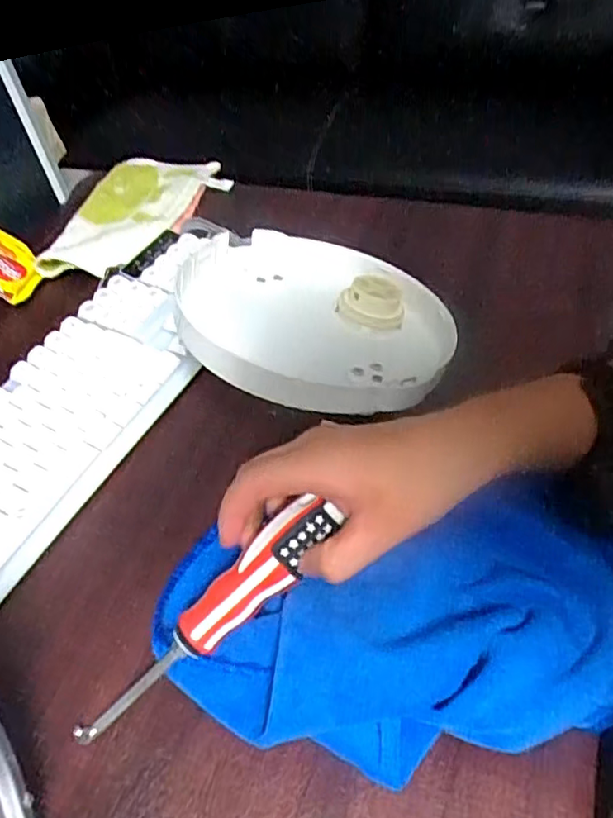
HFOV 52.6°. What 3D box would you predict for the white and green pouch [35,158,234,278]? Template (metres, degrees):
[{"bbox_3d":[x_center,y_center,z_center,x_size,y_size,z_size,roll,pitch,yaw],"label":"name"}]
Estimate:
[{"bbox_3d":[-0.178,-0.208,0.655,0.135,0.028,0.222,10,53,13],"label":"white and green pouch"}]

